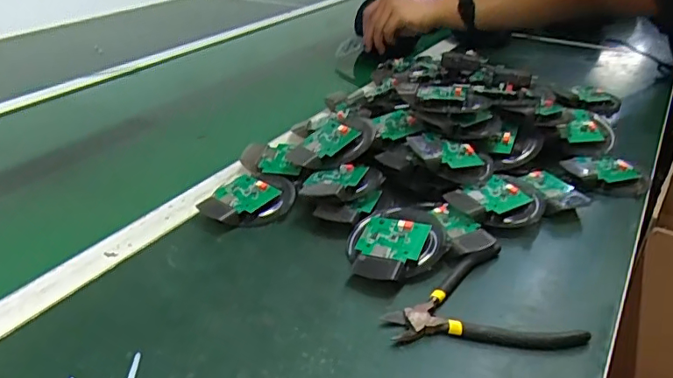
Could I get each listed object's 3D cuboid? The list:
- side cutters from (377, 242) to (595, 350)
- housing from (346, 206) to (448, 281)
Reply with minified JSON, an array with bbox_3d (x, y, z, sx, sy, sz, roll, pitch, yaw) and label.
[{"bbox_3d":[0.115,0.083,0.441,0.148,0.014,0.113,1,31,2],"label":"side cutters"},{"bbox_3d":[0.056,0.047,0.491,0.084,0.025,0.114,10,32,16],"label":"housing"}]

